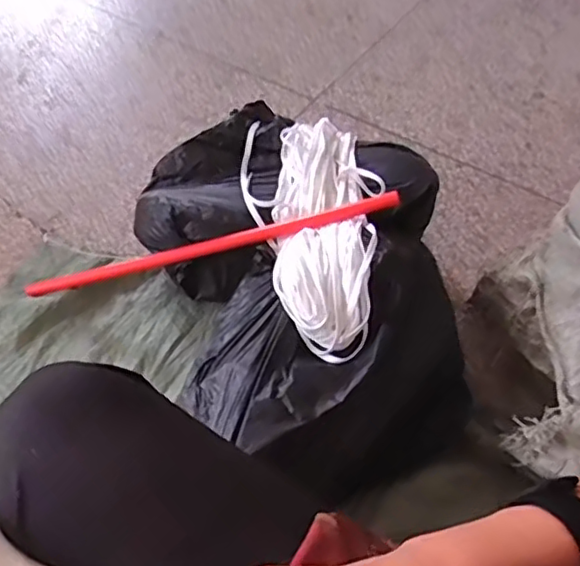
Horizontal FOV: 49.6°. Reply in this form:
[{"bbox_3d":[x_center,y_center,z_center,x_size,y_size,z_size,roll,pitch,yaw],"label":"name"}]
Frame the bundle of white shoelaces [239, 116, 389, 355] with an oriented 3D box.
[{"bbox_3d":[0.042,-0.101,0.925,0.201,0.088,0.468,-4,53,-6],"label":"bundle of white shoelaces"}]

